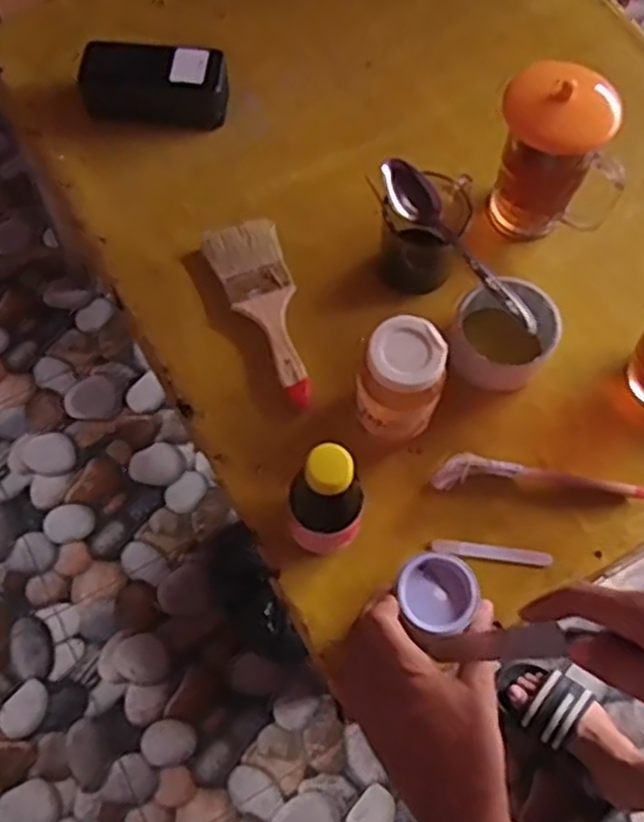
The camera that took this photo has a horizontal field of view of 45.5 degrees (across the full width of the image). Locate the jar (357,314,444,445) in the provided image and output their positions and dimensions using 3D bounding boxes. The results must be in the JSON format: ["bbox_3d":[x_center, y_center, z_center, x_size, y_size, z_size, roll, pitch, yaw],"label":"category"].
[{"bbox_3d":[0.059,-0.017,0.578,0.057,0.116,0.062,0,69,0],"label":"jar"}]

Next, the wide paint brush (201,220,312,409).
[{"bbox_3d":[-0.050,-0.083,0.654,0.063,0.019,0.174,-16,70,-6],"label":"wide paint brush"}]

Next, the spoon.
[{"bbox_3d":[0.103,-0.126,0.584,0.033,0.023,0.169,-34,72,-12],"label":"spoon"}]

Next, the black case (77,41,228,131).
[{"bbox_3d":[-0.157,-0.306,0.719,0.132,0.044,0.061,5,69,2],"label":"black case"}]

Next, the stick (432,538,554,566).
[{"bbox_3d":[0.129,0.107,0.584,0.089,0.006,0.011,8,71,3],"label":"stick"}]

